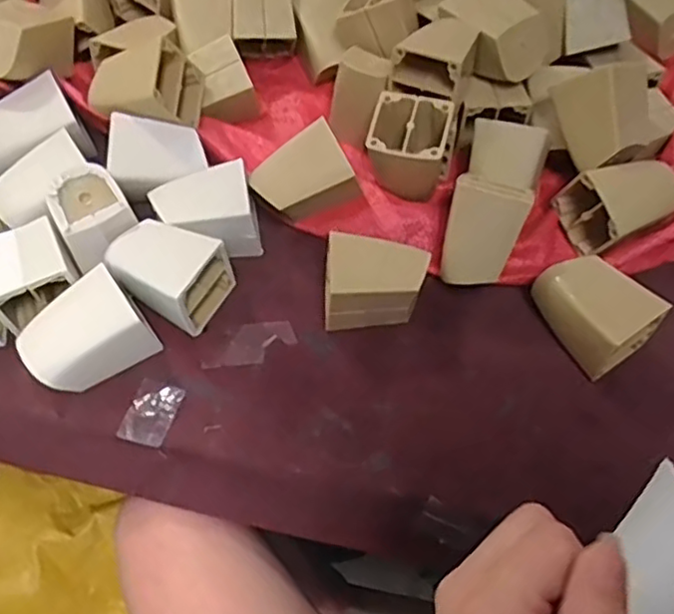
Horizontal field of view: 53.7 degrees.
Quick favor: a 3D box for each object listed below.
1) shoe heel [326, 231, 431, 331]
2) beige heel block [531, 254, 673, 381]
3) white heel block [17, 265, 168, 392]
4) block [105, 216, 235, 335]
[{"bbox_3d":[0.030,-0.018,0.491,0.074,0.050,0.053,1,60,0],"label":"shoe heel"},{"bbox_3d":[0.183,0.003,0.481,0.058,0.049,0.081,-36,67,-19],"label":"beige heel block"},{"bbox_3d":[-0.174,0.023,0.469,0.082,0.056,0.061,-34,66,-18],"label":"white heel block"},{"bbox_3d":[-0.126,-0.027,0.495,0.077,0.058,0.060,27,63,14],"label":"block"}]

